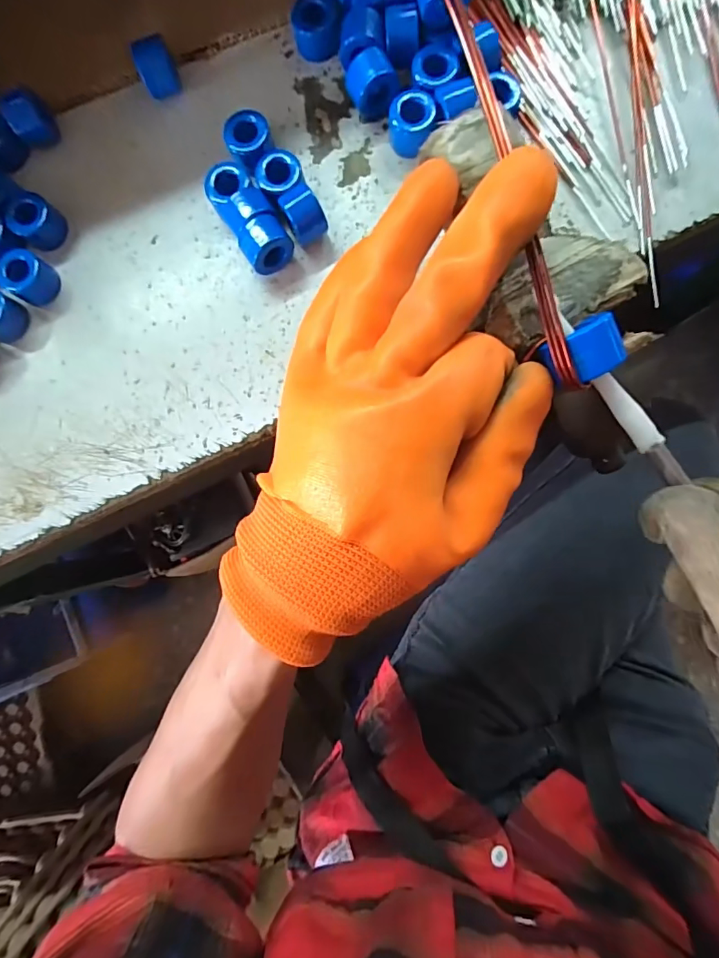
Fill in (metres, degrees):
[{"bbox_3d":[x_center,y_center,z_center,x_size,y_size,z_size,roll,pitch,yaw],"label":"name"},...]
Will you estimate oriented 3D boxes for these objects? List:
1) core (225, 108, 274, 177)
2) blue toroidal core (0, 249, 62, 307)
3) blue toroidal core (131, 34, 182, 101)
[{"bbox_3d":[-0.066,-0.201,0.284,0.026,0.026,0.028,0,88,3],"label":"core"},{"bbox_3d":[-0.204,-0.124,0.286,0.028,0.020,0.028,0,88,3],"label":"blue toroidal core"},{"bbox_3d":[-0.121,-0.247,0.286,0.021,0.026,0.025,-22,87,1],"label":"blue toroidal core"}]

